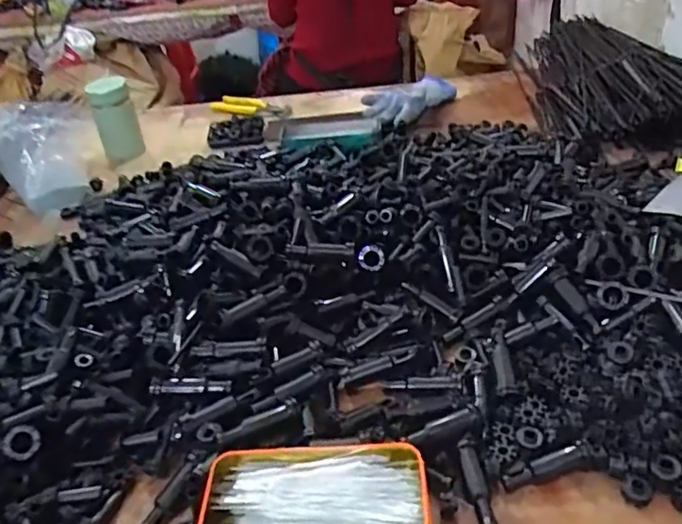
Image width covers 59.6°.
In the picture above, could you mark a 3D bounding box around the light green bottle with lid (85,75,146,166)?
[{"bbox_3d":[-0.367,-0.232,0.977,0.063,0.134,0.056,-17,37,-14],"label":"light green bottle with lid"}]

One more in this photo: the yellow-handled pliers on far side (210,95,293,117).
[{"bbox_3d":[-0.162,-0.291,1.108,0.159,0.021,0.053,8,38,19],"label":"yellow-handled pliers on far side"}]

